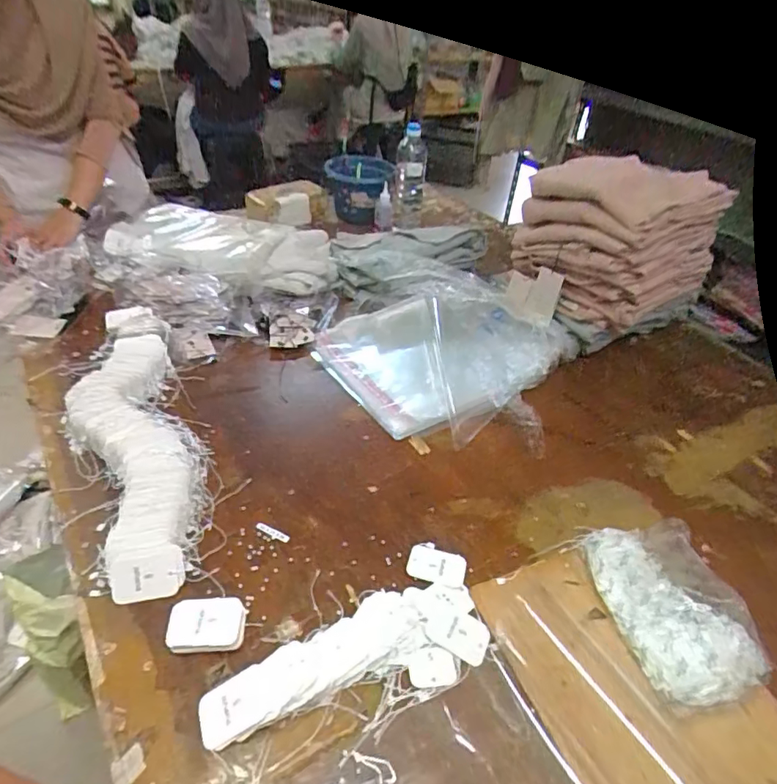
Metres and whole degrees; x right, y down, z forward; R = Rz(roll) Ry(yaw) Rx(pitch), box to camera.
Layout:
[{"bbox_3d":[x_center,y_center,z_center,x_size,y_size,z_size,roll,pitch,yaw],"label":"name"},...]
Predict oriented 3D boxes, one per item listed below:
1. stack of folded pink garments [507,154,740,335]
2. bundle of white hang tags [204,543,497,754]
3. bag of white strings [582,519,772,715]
[{"bbox_3d":[0.411,-0.273,0.958,0.244,0.225,0.250,-14,44,-22],"label":"stack of folded pink garments"},{"bbox_3d":[-0.021,0.275,0.551,0.315,0.031,0.135,-27,49,-31],"label":"bundle of white hang tags"},{"bbox_3d":[0.309,0.221,0.587,0.114,0.100,0.214,-11,42,-17],"label":"bag of white strings"}]

